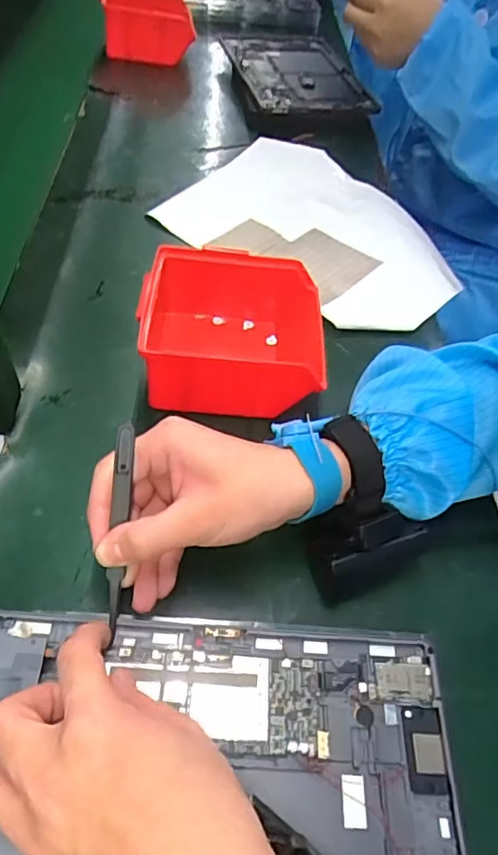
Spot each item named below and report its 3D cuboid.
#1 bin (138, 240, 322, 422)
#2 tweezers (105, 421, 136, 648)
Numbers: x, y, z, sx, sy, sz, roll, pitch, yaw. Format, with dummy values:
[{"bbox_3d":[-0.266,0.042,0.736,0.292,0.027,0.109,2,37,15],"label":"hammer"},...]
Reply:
[{"bbox_3d":[-0.013,-0.073,0.423,0.133,0.068,0.119,4,52,-1],"label":"bin"},{"bbox_3d":[-0.068,0.051,0.286,0.008,0.005,0.108,3,86,-2],"label":"tweezers"}]

